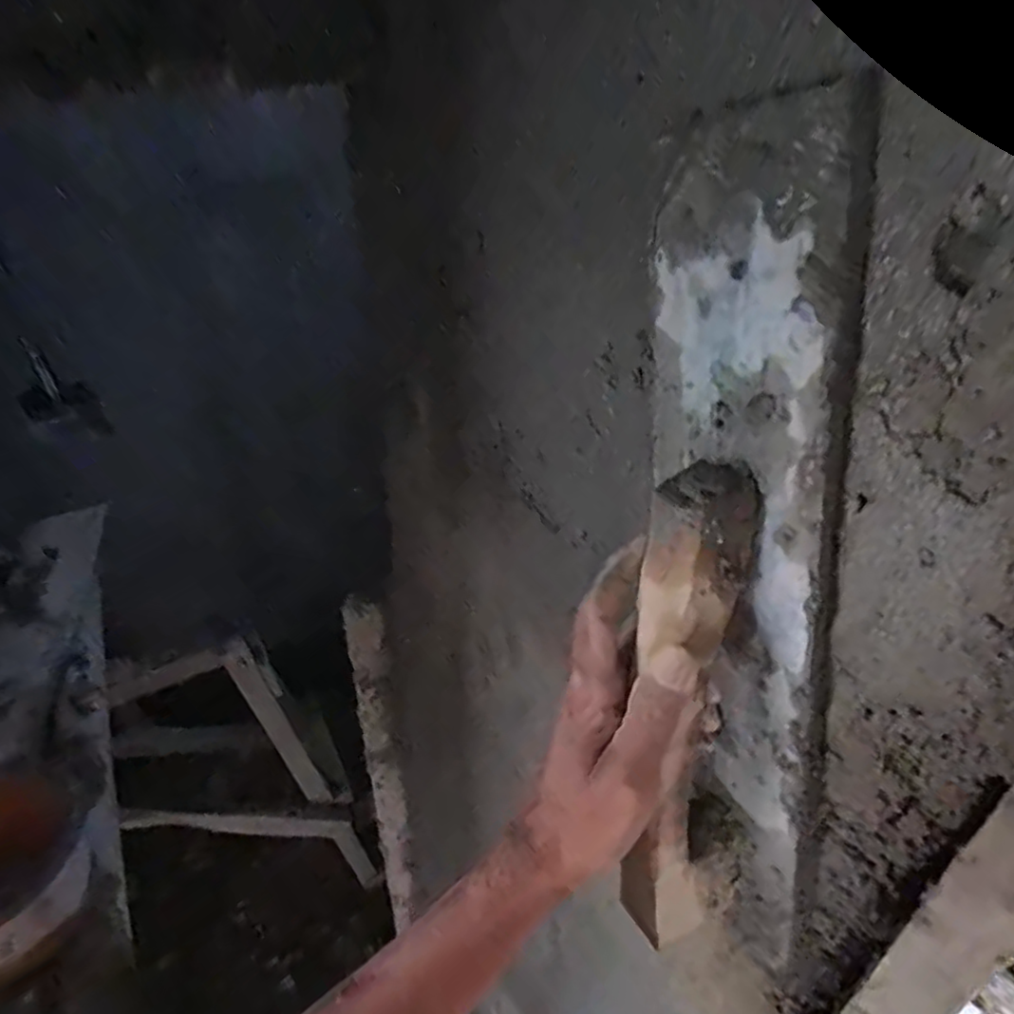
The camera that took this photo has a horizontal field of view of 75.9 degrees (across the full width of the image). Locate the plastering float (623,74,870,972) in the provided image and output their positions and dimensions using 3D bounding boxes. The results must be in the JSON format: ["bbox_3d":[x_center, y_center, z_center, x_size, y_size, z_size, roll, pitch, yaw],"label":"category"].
[{"bbox_3d":[0.094,0.044,0.295,0.062,0.388,0.095,-9,18,-14],"label":"plastering float"}]

